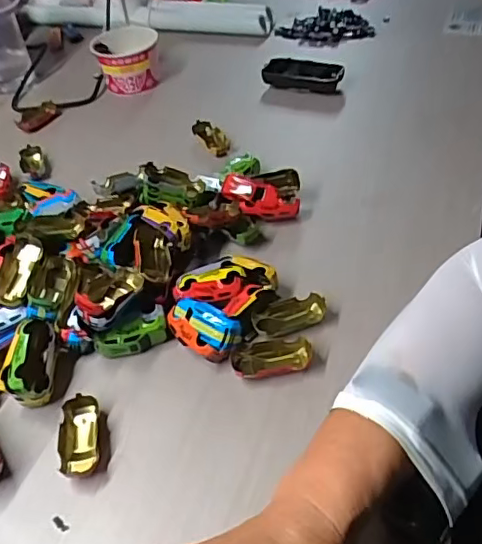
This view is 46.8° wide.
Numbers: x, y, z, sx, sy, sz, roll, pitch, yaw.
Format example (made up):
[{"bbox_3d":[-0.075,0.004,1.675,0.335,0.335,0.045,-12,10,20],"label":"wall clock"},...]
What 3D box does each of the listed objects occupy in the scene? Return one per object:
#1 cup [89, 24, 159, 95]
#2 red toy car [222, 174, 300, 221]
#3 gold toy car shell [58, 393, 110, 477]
[{"bbox_3d":[-0.156,-0.290,0.783,0.087,0.088,0.080,-4,44,4],"label":"cup"},{"bbox_3d":[0.019,-0.077,0.573,0.082,0.028,0.037,25,51,10],"label":"red toy car"},{"bbox_3d":[-0.119,0.124,0.422,0.036,0.015,0.062,-13,44,-6],"label":"gold toy car shell"}]

